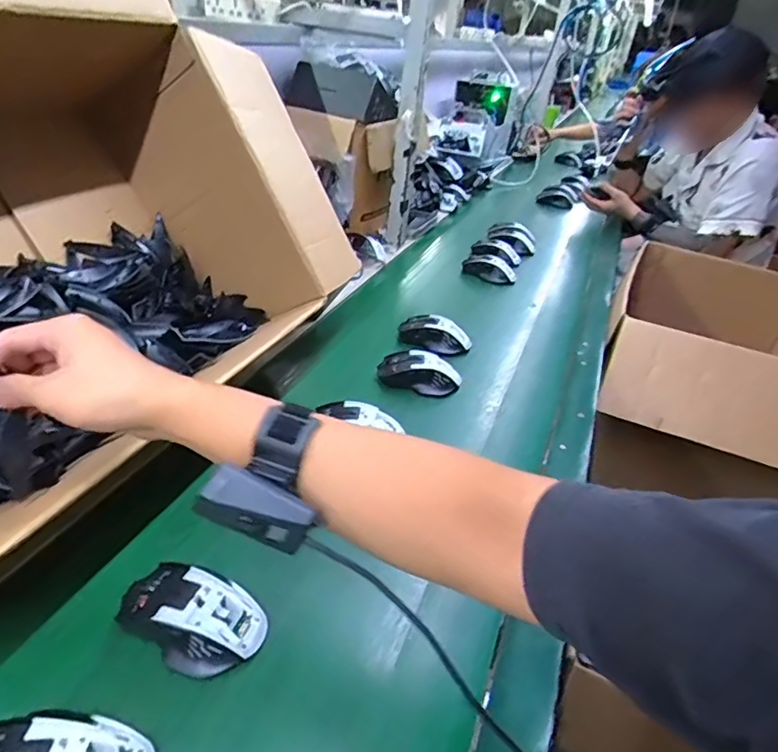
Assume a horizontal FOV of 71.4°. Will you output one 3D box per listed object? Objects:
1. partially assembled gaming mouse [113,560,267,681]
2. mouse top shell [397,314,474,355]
[{"bbox_3d":[-0.157,0.190,0.432,0.112,0.036,0.066,16,34,13],"label":"partially assembled gaming mouse"},{"bbox_3d":[0.073,-0.069,0.865,0.116,0.041,0.051,17,34,15],"label":"mouse top shell"}]

